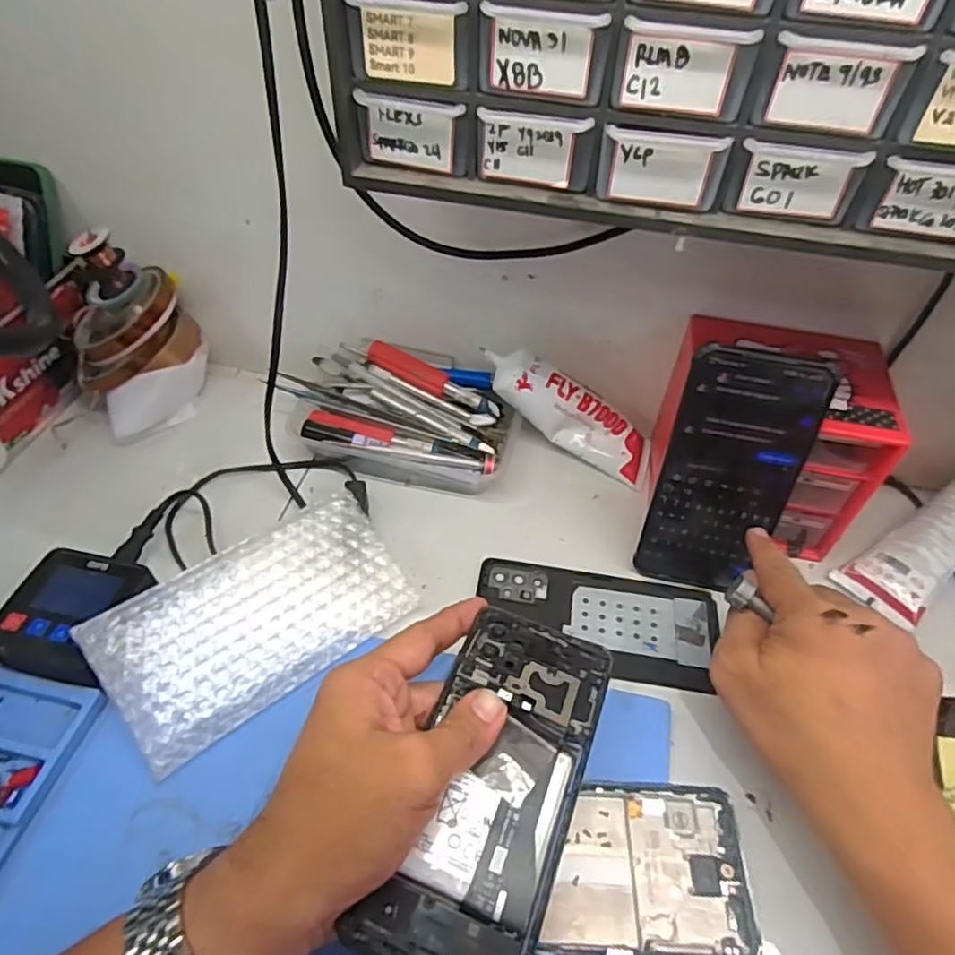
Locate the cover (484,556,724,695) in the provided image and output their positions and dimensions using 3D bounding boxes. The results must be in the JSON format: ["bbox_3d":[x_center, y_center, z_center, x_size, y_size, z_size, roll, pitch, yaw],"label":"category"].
[{"bbox_3d":[0.076,0.091,0.414,0.152,0.007,0.073,11,48,7],"label":"cover"}]

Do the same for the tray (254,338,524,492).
[{"bbox_3d":[-0.062,-0.052,0.503,0.187,0.052,0.115,14,49,10],"label":"tray"}]

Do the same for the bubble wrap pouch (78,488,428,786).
[{"bbox_3d":[-0.126,0.082,0.377,0.168,0.013,0.092,-30,81,-29],"label":"bubble wrap pouch"}]

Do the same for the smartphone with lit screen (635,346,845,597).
[{"bbox_3d":[0.149,0.001,0.389,0.076,0.159,0.009,15,33,9],"label":"smartphone with lit screen"}]

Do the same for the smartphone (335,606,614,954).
[{"bbox_3d":[0.010,0.130,0.282,0.070,0.015,0.157,17,50,11],"label":"smartphone"}]

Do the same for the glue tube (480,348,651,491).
[{"bbox_3d":[0.067,-0.045,0.486,0.145,0.042,0.031,34,47,-16],"label":"glue tube"}]

